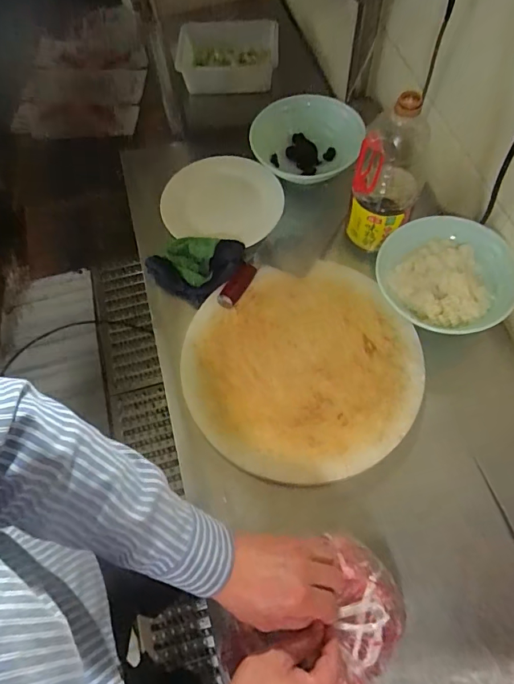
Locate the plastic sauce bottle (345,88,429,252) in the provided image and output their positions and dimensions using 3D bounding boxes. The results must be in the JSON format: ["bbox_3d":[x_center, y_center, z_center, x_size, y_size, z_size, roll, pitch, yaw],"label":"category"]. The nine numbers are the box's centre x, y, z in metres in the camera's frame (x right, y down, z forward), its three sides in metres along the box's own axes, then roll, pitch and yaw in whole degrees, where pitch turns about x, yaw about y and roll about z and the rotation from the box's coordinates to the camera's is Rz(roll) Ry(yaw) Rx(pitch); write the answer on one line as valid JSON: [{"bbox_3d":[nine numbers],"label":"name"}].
[{"bbox_3d":[0.218,-0.273,0.740,0.104,0.285,0.101,-1,65,2],"label":"plastic sauce bottle"}]

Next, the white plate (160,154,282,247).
[{"bbox_3d":[-0.070,-0.296,0.915,0.240,0.035,0.206,5,65,5],"label":"white plate"}]

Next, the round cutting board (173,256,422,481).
[{"bbox_3d":[0.073,0.038,0.724,0.371,0.022,0.356,-1,65,2],"label":"round cutting board"}]

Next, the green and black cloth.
[{"bbox_3d":[-0.106,-0.146,0.825,0.164,0.034,0.135,-39,69,-14],"label":"green and black cloth"}]

